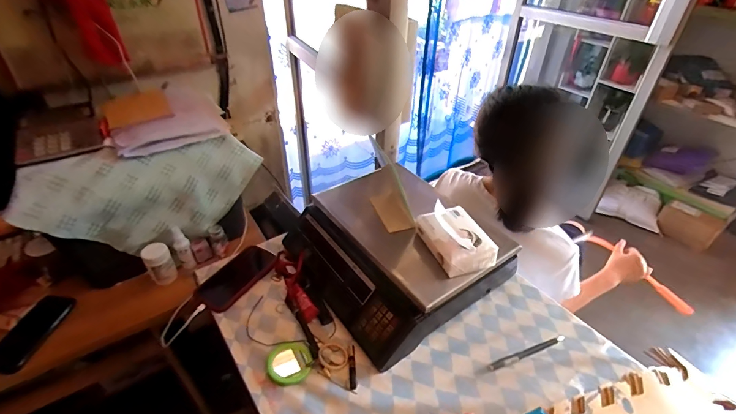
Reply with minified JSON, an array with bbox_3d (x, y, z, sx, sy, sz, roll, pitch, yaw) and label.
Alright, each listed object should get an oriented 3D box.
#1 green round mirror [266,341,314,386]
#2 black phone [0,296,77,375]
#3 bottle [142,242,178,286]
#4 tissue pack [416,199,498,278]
[{"bbox_3d":[-0.123,0.242,0.580,0.066,0.017,0.070,0,38,0],"label":"green round mirror"},{"bbox_3d":[-0.696,0.257,0.766,0.085,0.014,0.167,9,42,2],"label":"black phone"},{"bbox_3d":[-0.481,0.132,0.858,0.055,0.080,0.059,-23,44,-28],"label":"bottle"},{"bbox_3d":[0.146,0.050,0.627,0.092,0.053,0.118,-13,40,-17],"label":"tissue pack"}]

